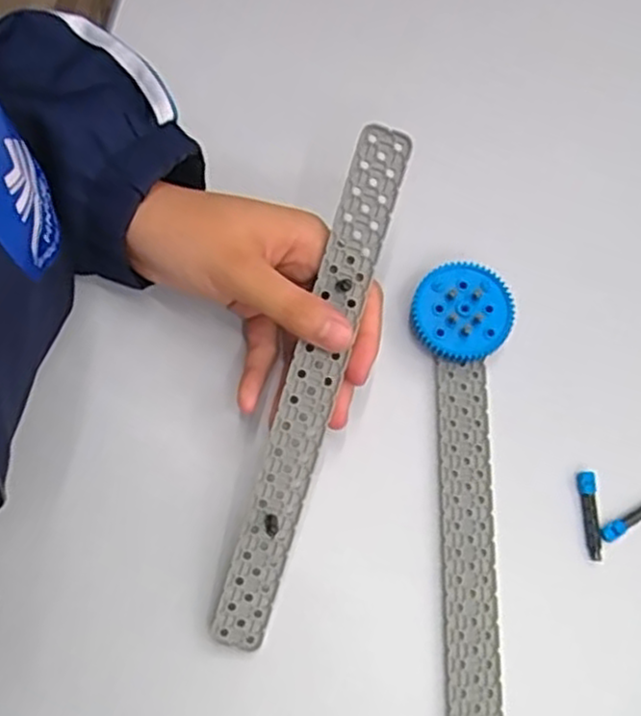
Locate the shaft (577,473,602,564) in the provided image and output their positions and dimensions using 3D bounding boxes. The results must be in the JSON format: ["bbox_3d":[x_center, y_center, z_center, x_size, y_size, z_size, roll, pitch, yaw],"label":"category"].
[{"bbox_3d":[0.134,0.079,0.377,0.008,0.007,0.042,-1,75,-1],"label":"shaft"}]

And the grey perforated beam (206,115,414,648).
[{"bbox_3d":[-0.005,0.015,0.354,0.025,0.006,0.248,17,90,4],"label":"grey perforated beam"}]

